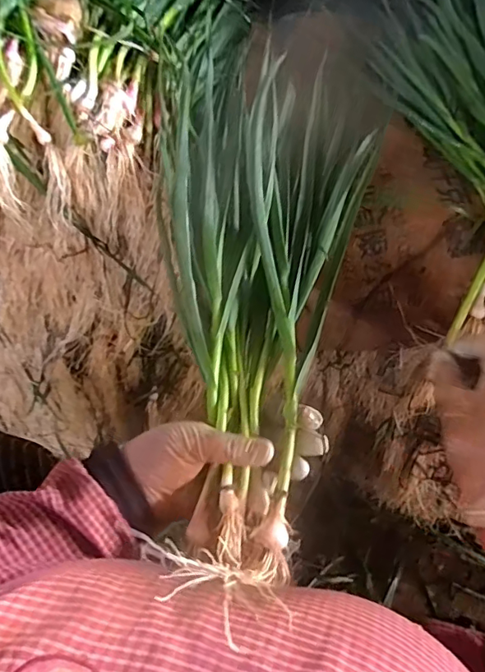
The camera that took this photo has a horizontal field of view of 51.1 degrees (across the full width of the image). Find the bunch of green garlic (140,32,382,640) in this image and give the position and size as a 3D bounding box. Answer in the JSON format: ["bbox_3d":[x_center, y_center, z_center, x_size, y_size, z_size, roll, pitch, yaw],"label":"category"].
[{"bbox_3d":[0.020,-0.067,0.425,0.170,0.073,0.517,1,61,5],"label":"bunch of green garlic"}]

